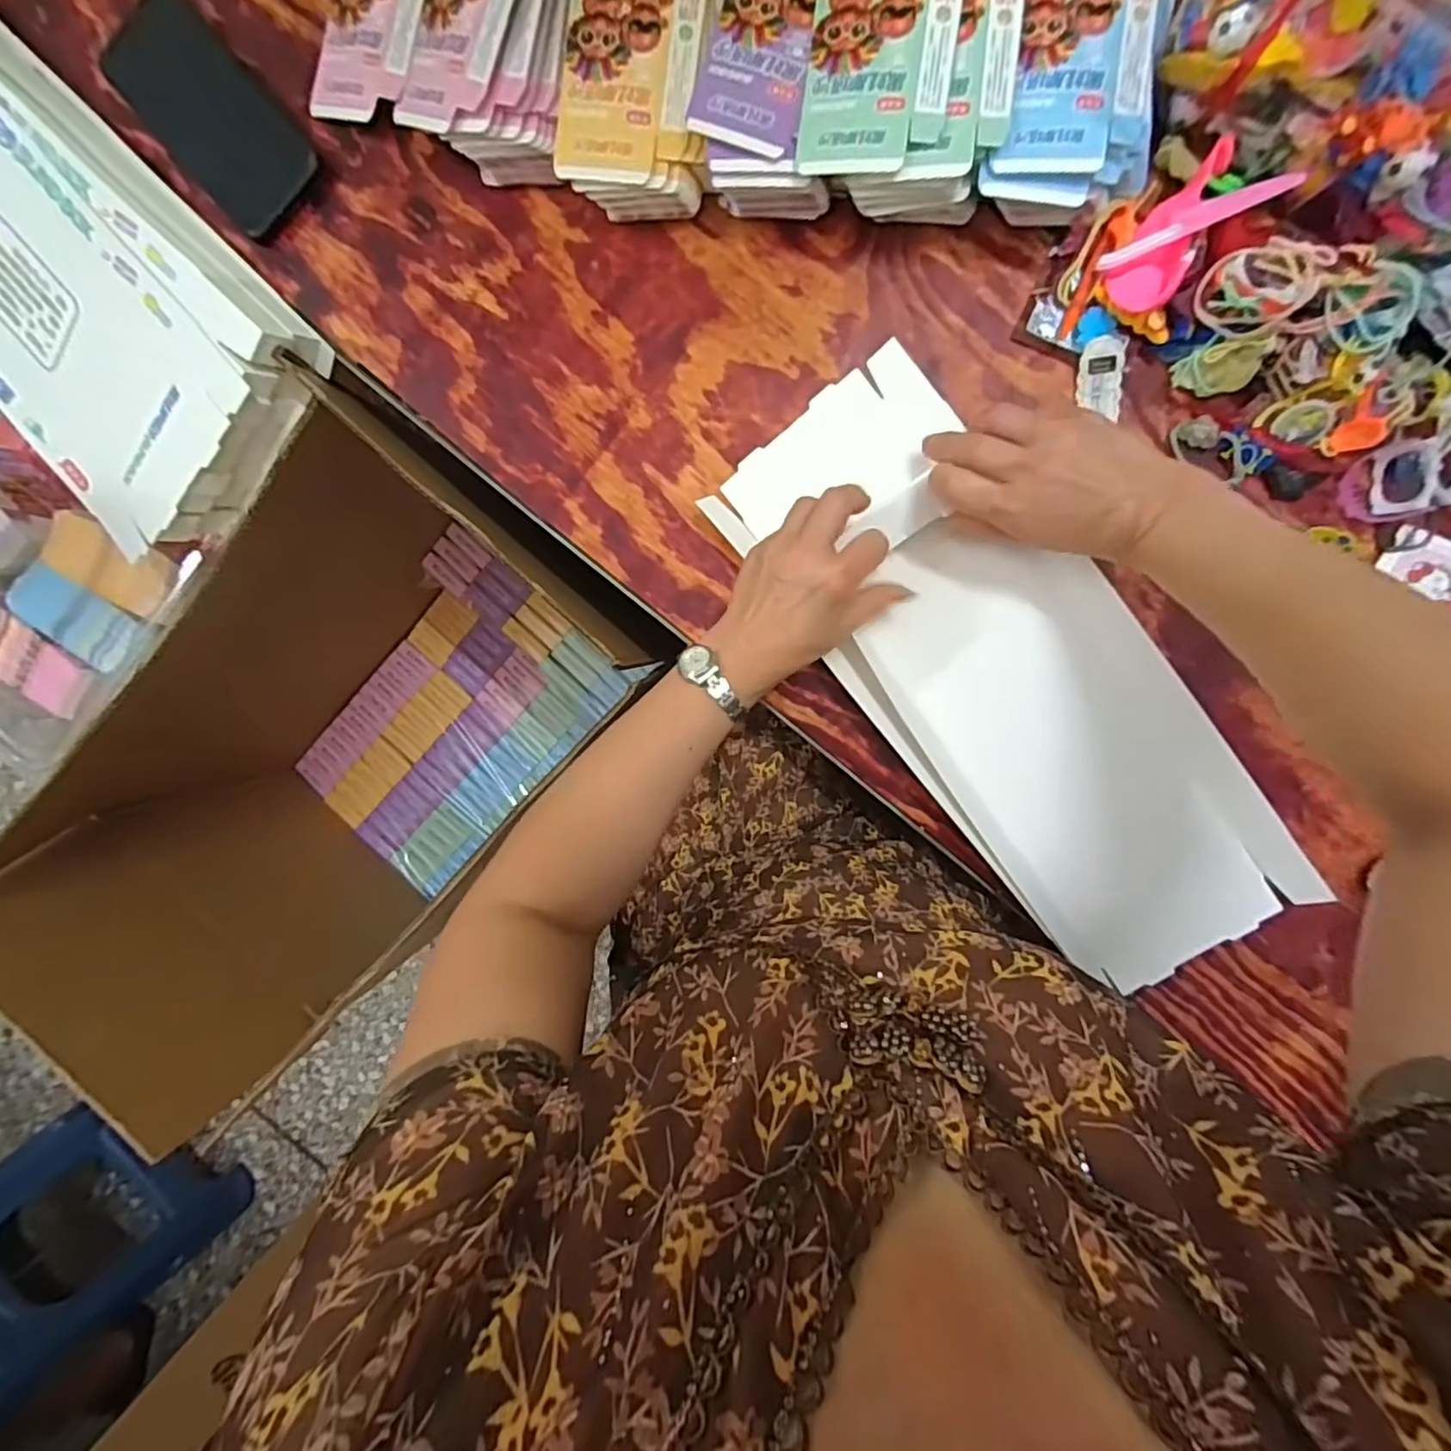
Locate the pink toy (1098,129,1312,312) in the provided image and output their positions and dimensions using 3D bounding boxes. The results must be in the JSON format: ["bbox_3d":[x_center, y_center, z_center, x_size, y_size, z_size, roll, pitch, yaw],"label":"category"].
[{"bbox_3d":[0.287,-0.309,0.408,0.101,0.021,0.056,-39,62,20],"label":"pink toy"}]

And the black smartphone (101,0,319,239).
[{"bbox_3d":[-0.366,-0.435,0.457,0.077,0.008,0.170,-41,91,8],"label":"black smartphone"}]

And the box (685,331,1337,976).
[{"bbox_3d":[0.207,-0.016,0.451,0.170,0.033,0.491,-39,94,8],"label":"box"}]

